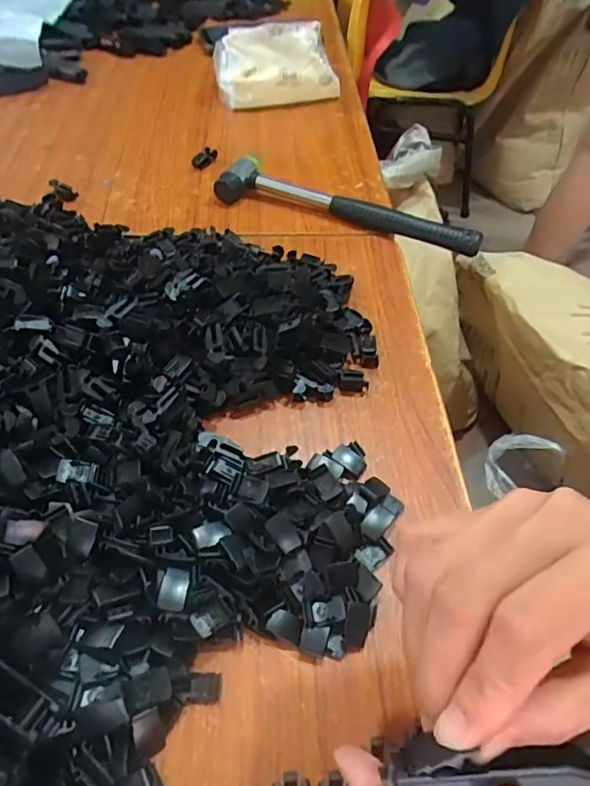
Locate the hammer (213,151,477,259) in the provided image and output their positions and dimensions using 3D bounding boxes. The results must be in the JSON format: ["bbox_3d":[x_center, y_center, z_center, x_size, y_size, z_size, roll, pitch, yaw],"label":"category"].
[{"bbox_3d":[0.048,-0.169,0.483,0.236,0.024,0.055,17,52,13],"label":"hammer"}]

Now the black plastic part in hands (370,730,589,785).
[{"bbox_3d":[0.060,0.112,0.152,0.072,0.012,0.021,6,51,2],"label":"black plastic part in hands"}]

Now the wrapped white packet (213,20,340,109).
[{"bbox_3d":[-0.021,-0.381,0.626,0.142,0.075,0.055,-2,51,-3],"label":"wrapped white packet"}]

